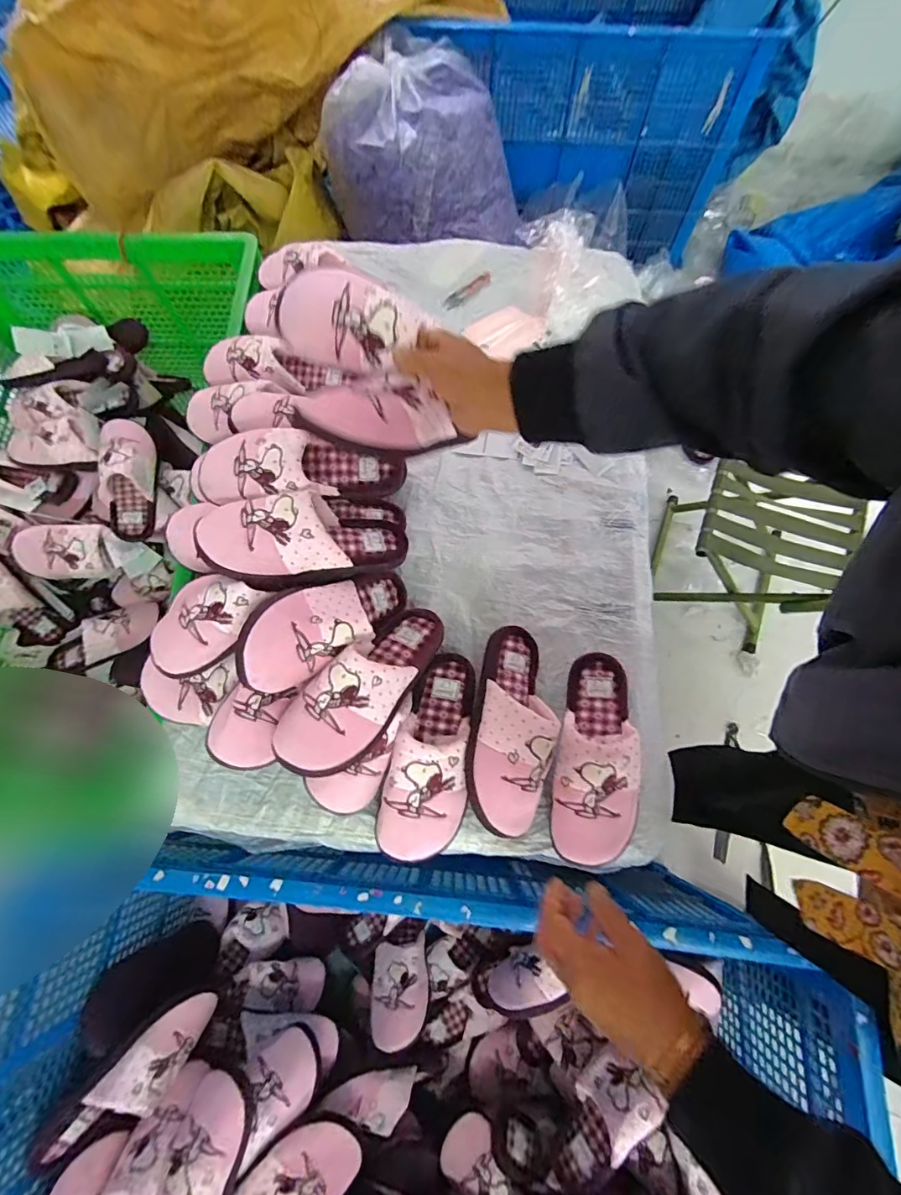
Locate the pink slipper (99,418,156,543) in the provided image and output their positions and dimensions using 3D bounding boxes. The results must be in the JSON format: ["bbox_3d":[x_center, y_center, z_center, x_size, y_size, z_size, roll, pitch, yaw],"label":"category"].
[{"bbox_3d":[-0.639,-0.231,0.947,0.084,0.068,0.233,4,101,1],"label":"pink slipper"}]

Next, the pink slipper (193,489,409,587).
[{"bbox_3d":[-0.170,-0.070,0.575,0.244,0.069,0.112,1,70,-22],"label":"pink slipper"}]

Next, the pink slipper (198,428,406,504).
[{"bbox_3d":[-0.189,-0.156,0.599,0.242,0.072,0.104,-1,71,0],"label":"pink slipper"}]

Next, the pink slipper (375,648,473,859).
[{"bbox_3d":[-0.018,0.189,0.579,0.097,0.061,0.248,14,72,5],"label":"pink slipper"}]

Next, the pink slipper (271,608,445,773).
[{"bbox_3d":[-0.096,0.095,0.557,0.099,0.087,0.243,37,53,11],"label":"pink slipper"}]

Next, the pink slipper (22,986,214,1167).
[{"bbox_3d":[-0.457,0.694,0.687,0.242,0.079,0.095,-31,73,-34],"label":"pink slipper"}]

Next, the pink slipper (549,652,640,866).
[{"bbox_3d":[0.174,0.188,0.577,0.097,0.076,0.238,3,71,1],"label":"pink slipper"}]

